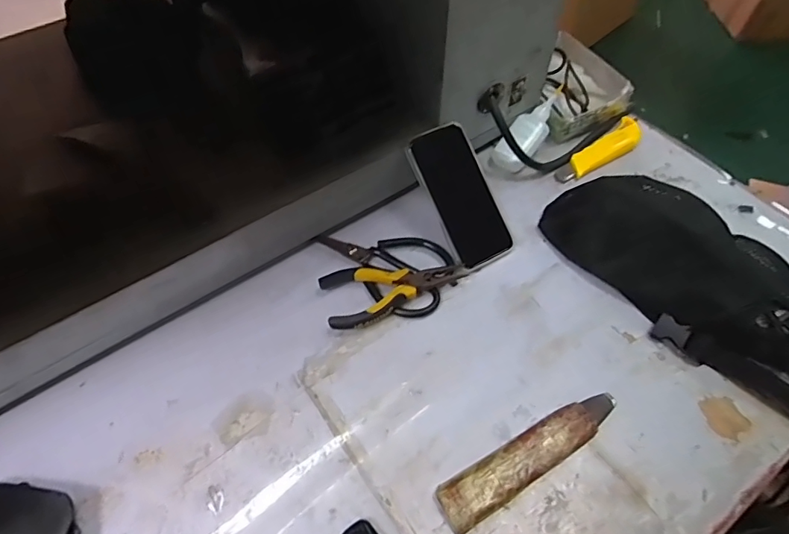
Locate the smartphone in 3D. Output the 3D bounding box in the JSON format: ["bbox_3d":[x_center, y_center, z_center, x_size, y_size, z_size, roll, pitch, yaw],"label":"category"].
[{"bbox_3d":[0.077,-0.082,0.558,0.077,0.016,0.164,-26,92,-16],"label":"smartphone"}]

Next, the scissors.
[{"bbox_3d":[-0.020,-0.004,0.564,0.162,0.013,0.095,20,57,14],"label":"scissors"}]

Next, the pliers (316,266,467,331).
[{"bbox_3d":[0.004,0.024,0.539,0.159,0.028,0.069,-15,56,-9],"label":"pliers"}]

